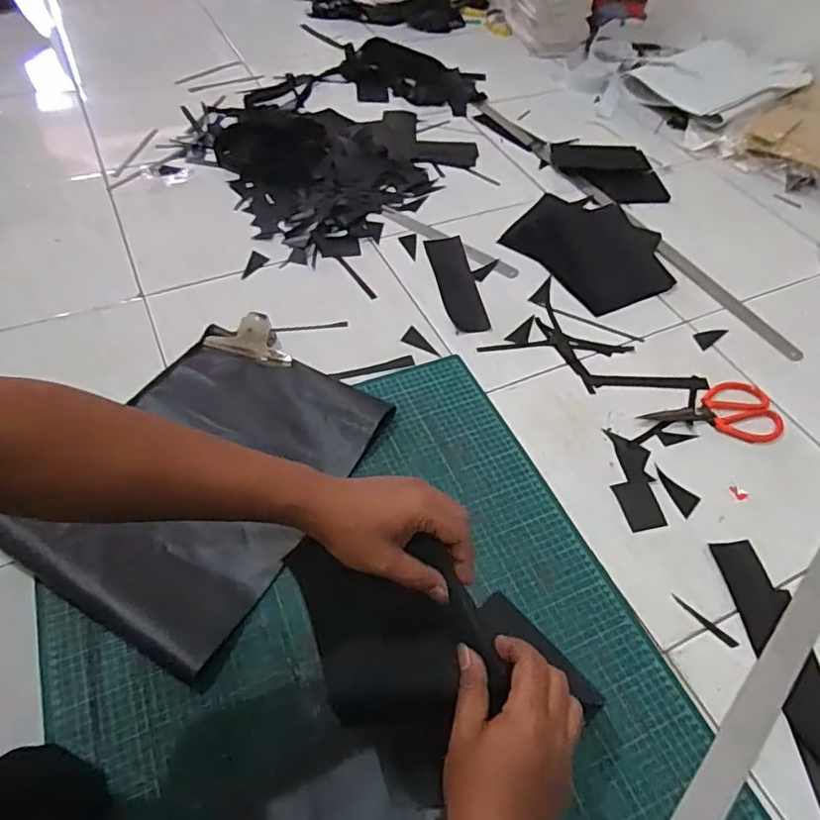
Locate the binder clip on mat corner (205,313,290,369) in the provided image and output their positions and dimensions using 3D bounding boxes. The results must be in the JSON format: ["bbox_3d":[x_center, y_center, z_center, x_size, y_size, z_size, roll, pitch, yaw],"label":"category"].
[{"bbox_3d":[-0.233,-0.107,0.879,0.136,0.044,0.066,17,53,10],"label":"binder clip on mat corner"}]

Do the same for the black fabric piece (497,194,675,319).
[{"bbox_3d":[0.337,-0.307,1.096,0.265,0.008,0.313,-32,60,-25],"label":"black fabric piece"}]

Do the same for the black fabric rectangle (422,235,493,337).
[{"bbox_3d":[0.080,-0.220,1.016,0.071,0.008,0.246,-4,51,-11],"label":"black fabric rectangle"}]

